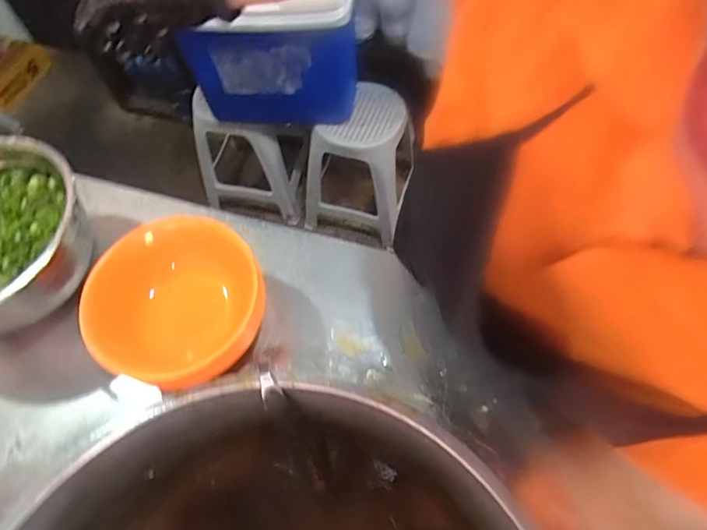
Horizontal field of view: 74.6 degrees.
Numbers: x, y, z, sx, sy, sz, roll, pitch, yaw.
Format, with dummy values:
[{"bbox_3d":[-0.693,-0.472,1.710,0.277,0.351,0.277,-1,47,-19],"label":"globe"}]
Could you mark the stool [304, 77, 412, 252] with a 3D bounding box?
[{"bbox_3d":[0.035,-0.321,1.509,0.321,0.405,0.277,22,64,15],"label":"stool"}]

